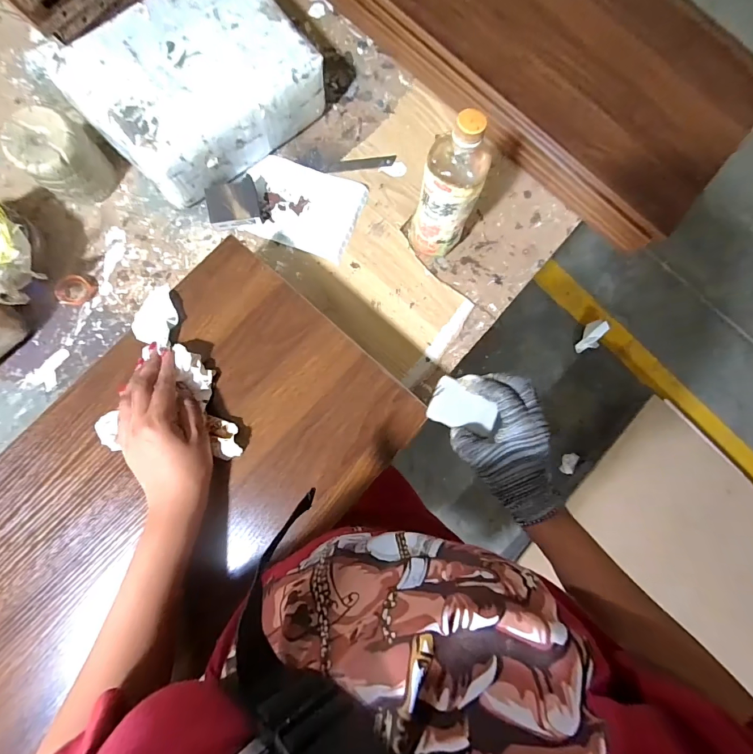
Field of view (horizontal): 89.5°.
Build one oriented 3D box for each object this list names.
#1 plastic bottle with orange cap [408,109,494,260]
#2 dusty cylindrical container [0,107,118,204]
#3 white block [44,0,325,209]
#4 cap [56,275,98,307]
[{"bbox_3d":[0.088,-0.218,0.460,0.072,0.203,0.079,0,84,-4],"label":"plastic bottle with orange cap"},{"bbox_3d":[-0.412,-0.286,0.500,0.082,0.082,0.090,41,83,1],"label":"dusty cylindrical container"},{"bbox_3d":[-0.240,-0.391,0.515,0.267,0.097,0.201,-42,88,-7],"label":"white block"},{"bbox_3d":[-0.415,-0.118,0.522,0.045,0.012,0.042,0,84,-4],"label":"cap"}]

